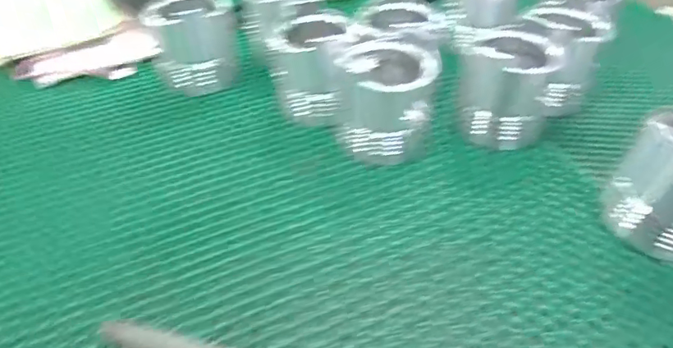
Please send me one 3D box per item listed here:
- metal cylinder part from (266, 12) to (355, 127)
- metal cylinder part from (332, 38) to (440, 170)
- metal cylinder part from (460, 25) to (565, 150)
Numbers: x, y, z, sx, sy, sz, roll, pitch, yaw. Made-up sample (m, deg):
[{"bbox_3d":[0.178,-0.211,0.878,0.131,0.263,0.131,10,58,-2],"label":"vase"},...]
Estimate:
[{"bbox_3d":[-0.023,-0.106,0.501,0.079,0.091,0.072,13,45,14],"label":"metal cylinder part"},{"bbox_3d":[0.046,-0.070,0.459,0.088,0.093,0.080,3,44,5],"label":"metal cylinder part"},{"bbox_3d":[0.162,-0.087,0.473,0.085,0.088,0.073,10,45,12],"label":"metal cylinder part"}]

